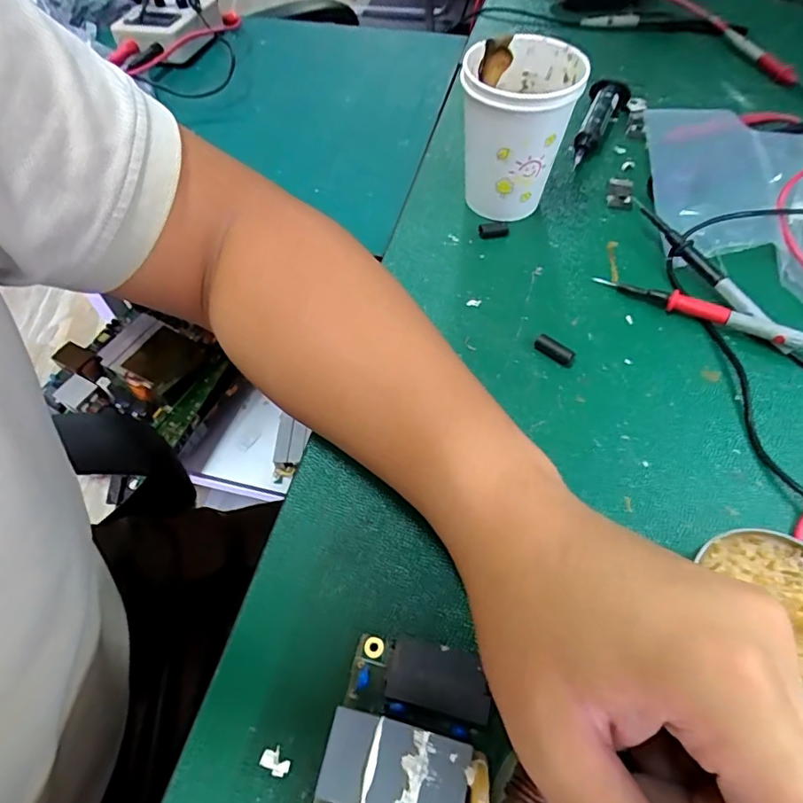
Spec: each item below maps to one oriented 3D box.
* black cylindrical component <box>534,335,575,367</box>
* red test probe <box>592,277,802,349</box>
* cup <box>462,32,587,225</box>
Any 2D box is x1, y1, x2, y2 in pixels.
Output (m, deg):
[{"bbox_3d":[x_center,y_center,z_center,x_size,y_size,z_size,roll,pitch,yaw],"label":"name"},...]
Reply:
[{"bbox_3d":[0.087,-0.029,0.295,0.023,0.008,0.008,33,63,21],"label":"black cylindrical component"},{"bbox_3d":[0.180,-0.053,0.303,0.129,0.015,0.009,26,61,18],"label":"red test probe"},{"bbox_3d":[0.074,-0.173,0.338,0.067,0.094,0.081,6,57,6],"label":"cup"}]

